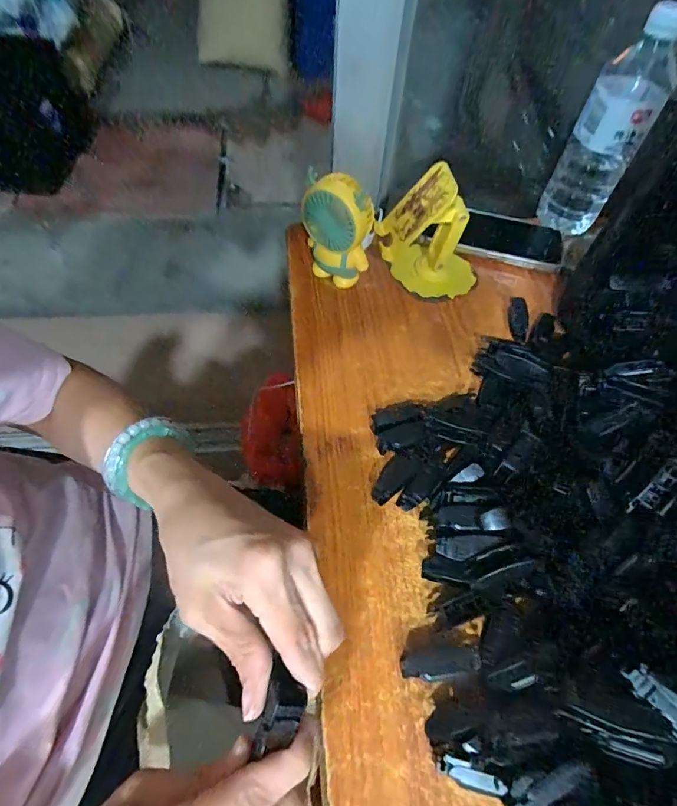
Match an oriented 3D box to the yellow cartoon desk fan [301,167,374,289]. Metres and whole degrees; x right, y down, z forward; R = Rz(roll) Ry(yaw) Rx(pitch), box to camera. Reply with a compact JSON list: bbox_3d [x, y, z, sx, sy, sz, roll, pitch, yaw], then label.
[{"bbox_3d":[0.002,-0.170,0.433,0.066,0.108,0.038,29,60,15],"label":"yellow cartoon desk fan"}]

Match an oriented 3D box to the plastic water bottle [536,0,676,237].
[{"bbox_3d":[0.290,-0.290,0.471,0.070,0.205,0.061,25,59,13],"label":"plastic water bottle"}]

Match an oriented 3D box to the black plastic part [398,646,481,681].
[{"bbox_3d":[0.064,0.164,0.276,0.049,0.015,0.018,-4,57,-5],"label":"black plastic part"}]

